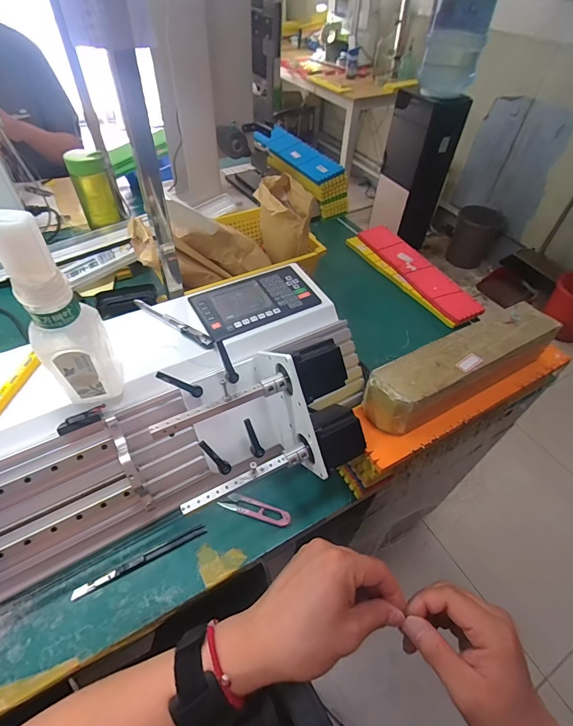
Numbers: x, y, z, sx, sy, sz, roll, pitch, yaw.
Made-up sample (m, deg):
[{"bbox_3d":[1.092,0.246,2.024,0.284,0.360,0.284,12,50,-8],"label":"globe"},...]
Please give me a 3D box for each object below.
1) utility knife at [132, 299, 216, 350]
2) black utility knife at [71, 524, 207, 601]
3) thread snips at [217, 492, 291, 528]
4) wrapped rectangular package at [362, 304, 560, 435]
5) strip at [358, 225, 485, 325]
[{"bbox_3d":[-0.151,-0.051,0.481,0.130,0.011,0.018,25,52,17],"label":"utility knife"},{"bbox_3d":[-0.169,0.231,0.429,0.153,0.006,0.012,-21,54,-20],"label":"black utility knife"},{"bbox_3d":[-0.040,0.188,0.470,0.092,0.008,0.022,16,50,10],"label":"thread snips"},{"bbox_3d":[0.220,0.002,0.456,0.272,0.057,0.067,-22,54,-21],"label":"wrapped rectangular package"},{"bbox_3d":[0.282,-0.208,0.802,0.072,0.012,0.345,-29,54,-3],"label":"strip"}]

